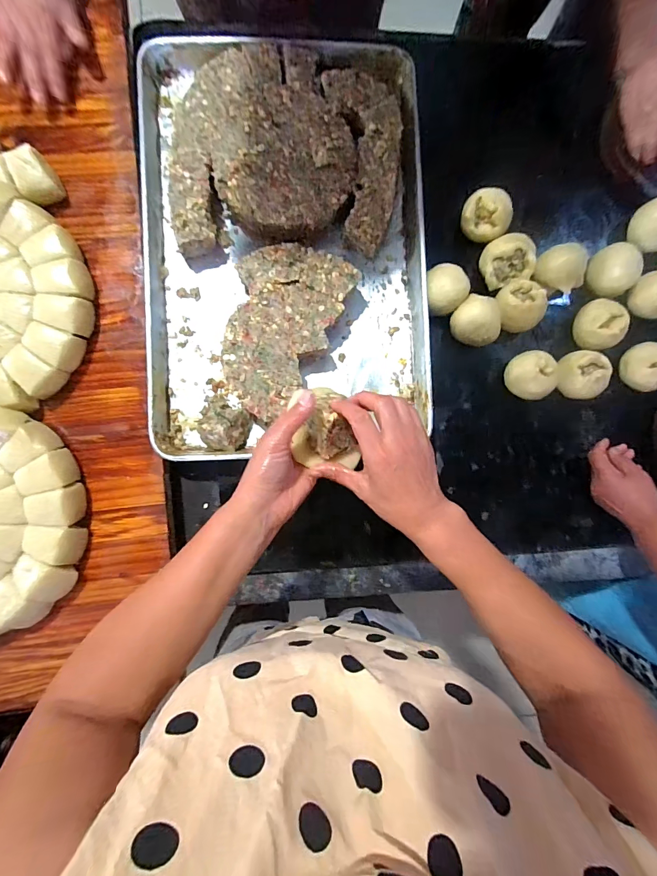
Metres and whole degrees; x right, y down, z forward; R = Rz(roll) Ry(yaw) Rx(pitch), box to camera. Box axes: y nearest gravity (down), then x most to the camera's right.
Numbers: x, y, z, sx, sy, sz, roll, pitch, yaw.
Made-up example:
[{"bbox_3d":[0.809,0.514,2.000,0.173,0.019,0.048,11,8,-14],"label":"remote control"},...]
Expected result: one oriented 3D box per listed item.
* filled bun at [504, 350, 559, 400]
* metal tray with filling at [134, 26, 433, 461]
[{"bbox_3d":[0.310,-0.095,0.597,0.068,0.062,0.071,-14,90,-8],"label":"filled bun"},{"bbox_3d":[-0.062,-0.281,0.569,0.398,0.073,0.588,-3,88,-7],"label":"metal tray with filling"}]

